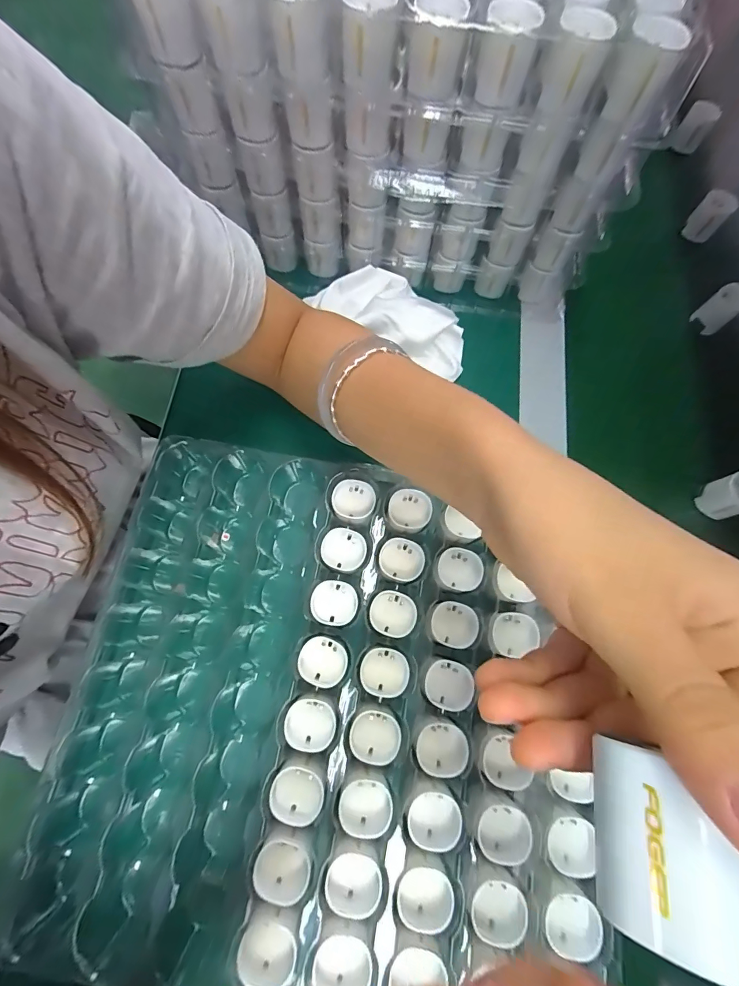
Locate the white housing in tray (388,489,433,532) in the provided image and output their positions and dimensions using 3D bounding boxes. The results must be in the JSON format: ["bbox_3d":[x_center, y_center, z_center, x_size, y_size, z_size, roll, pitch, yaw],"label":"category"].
[{"bbox_3d":[0.029,0.013,0.295,0.030,0.011,0.028,12,73,2],"label":"white housing in tray"}]

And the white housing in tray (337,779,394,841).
[{"bbox_3d":[-0.002,0.184,0.238,0.030,0.014,0.027,19,74,4],"label":"white housing in tray"}]

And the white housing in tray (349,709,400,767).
[{"bbox_3d":[0.003,0.152,0.252,0.029,0.016,0.029,1,74,-2],"label":"white housing in tray"}]

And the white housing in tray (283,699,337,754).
[{"bbox_3d":[-0.037,0.144,0.252,0.031,0.014,0.027,17,74,3],"label":"white housing in tray"}]

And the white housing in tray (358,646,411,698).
[{"bbox_3d":[0.010,0.116,0.263,0.030,0.014,0.029,18,74,3],"label":"white housing in tray"}]

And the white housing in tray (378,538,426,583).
[{"bbox_3d":[0.023,0.047,0.282,0.032,0.012,0.028,18,74,3],"label":"white housing in tray"}]

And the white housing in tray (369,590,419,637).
[{"bbox_3d":[0.016,0.081,0.273,0.030,0.015,0.029,18,74,3],"label":"white housing in tray"}]

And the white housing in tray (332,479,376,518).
[{"bbox_3d":[-0.011,0.005,0.293,0.030,0.014,0.029,1,74,-2],"label":"white housing in tray"}]

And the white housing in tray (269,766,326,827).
[{"bbox_3d":[-0.042,0.177,0.240,0.030,0.015,0.027,14,74,2],"label":"white housing in tray"}]

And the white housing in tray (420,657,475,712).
[{"bbox_3d":[0.050,0.123,0.262,0.029,0.016,0.029,19,73,11],"label":"white housing in tray"}]

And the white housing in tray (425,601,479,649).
[{"bbox_3d":[0.055,0.088,0.273,0.033,0.014,0.028,14,74,2],"label":"white housing in tray"}]

